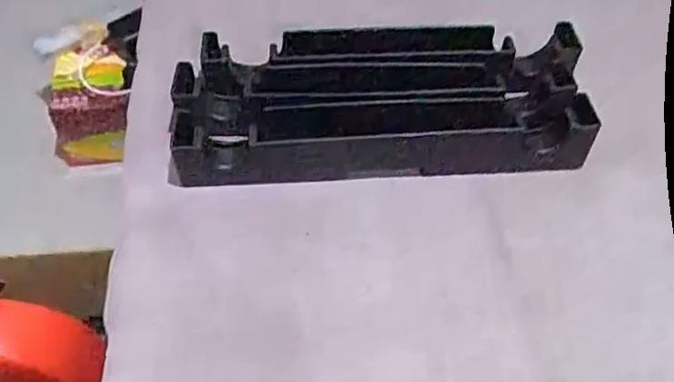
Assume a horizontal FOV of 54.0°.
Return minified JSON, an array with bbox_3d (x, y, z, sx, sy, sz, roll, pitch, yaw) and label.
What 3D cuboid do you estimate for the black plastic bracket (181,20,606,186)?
[{"bbox_3d":[0.020,-0.046,0.333,0.202,0.031,0.074,-2,49,-2],"label":"black plastic bracket"}]

